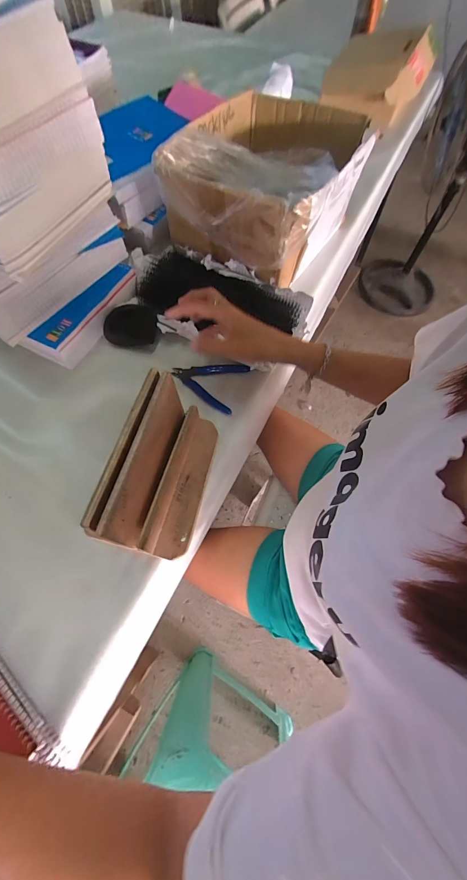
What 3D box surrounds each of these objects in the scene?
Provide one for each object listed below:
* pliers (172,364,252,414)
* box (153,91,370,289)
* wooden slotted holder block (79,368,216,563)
[{"bbox_3d":[-0.043,-0.100,0.528,0.115,0.006,0.094,20,67,9],"label":"pliers"},{"bbox_3d":[0.056,-0.459,0.591,0.259,0.143,0.306,26,68,12],"label":"box"},{"bbox_3d":[-0.086,0.036,0.408,0.090,0.119,0.195,13,66,6],"label":"wooden slotted holder block"}]

